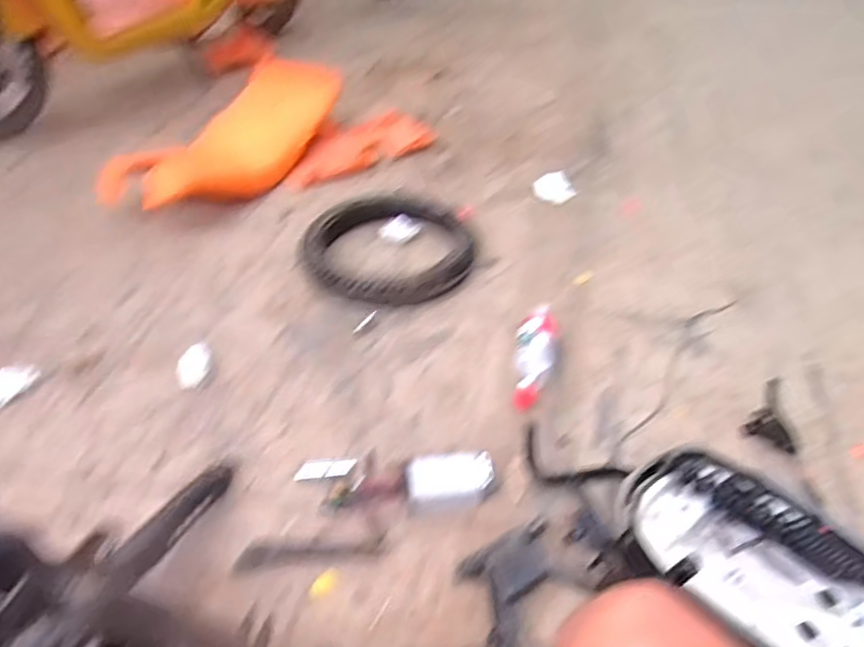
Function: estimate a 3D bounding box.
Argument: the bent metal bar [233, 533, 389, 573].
[{"bbox_3d":[-0.160,0.310,0.882,0.200,0.018,0.038,2,44,-15],"label":"bent metal bar"}]

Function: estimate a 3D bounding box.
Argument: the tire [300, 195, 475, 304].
[{"bbox_3d":[-0.091,-0.165,1.393,0.347,0.060,0.333,0,41,0],"label":"tire"}]

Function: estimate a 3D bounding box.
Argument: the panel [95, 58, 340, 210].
[{"bbox_3d":[-0.463,-0.438,1.584,0.176,0.181,0.651,32,52,33],"label":"panel"}]

